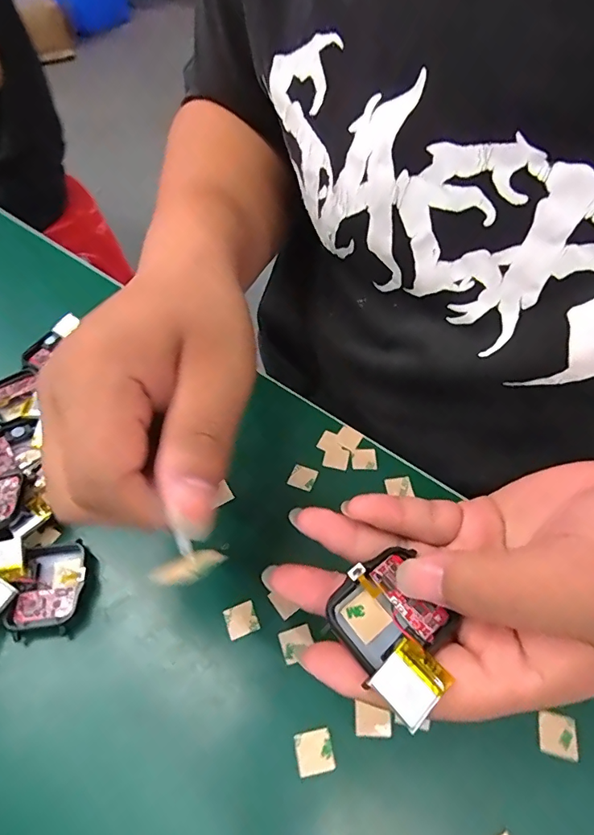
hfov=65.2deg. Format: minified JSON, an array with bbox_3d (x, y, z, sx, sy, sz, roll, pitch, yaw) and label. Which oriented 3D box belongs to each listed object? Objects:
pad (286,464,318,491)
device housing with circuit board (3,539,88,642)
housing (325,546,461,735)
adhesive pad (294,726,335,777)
[{"bbox_3d":[0.004,0.037,0.289,0.016,0.004,0.014,19,61,15],"label":"pad"},{"bbox_3d":[-0.128,0.088,0.243,0.034,0.013,0.045,-1,52,-1],"label":"device housing with circuit board"},{"bbox_3d":[0.036,0.077,0.169,0.040,0.014,0.047,-30,58,-22],"label":"housing"},{"bbox_3d":[0.008,0.145,0.202,0.016,0.004,0.016,-9,53,-8],"label":"adhesive pad"}]

